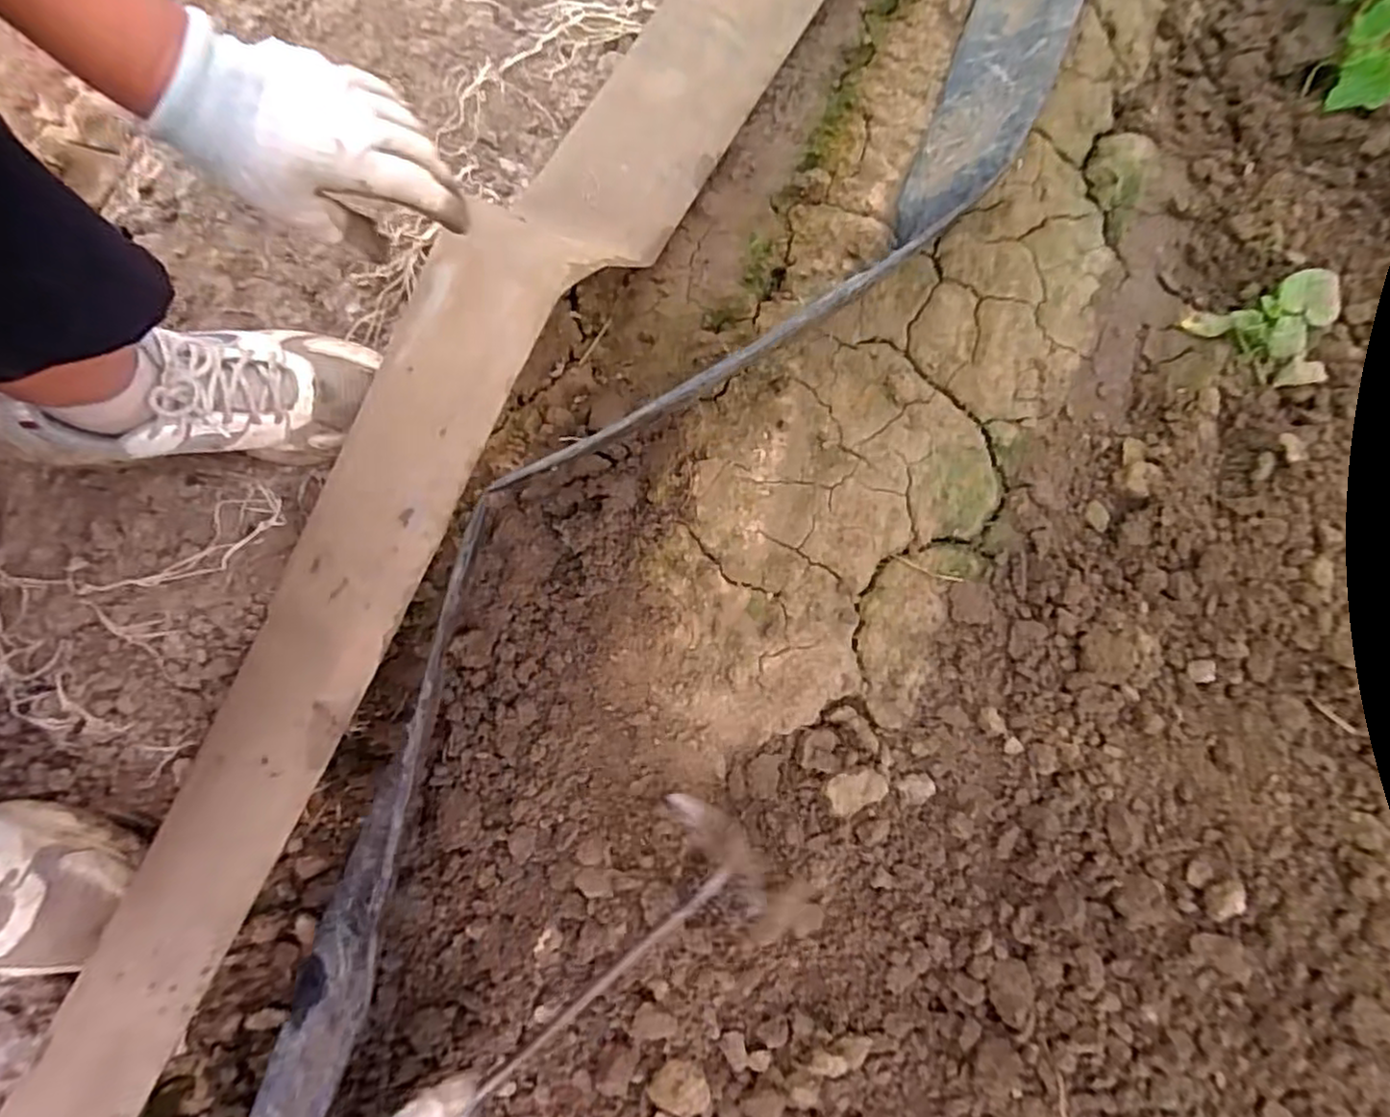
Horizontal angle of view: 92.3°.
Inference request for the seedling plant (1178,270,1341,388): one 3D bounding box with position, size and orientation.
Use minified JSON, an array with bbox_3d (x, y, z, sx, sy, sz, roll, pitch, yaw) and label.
[{"bbox_3d":[0.545,-0.208,0.623,0.120,0.035,0.100,-20,80,-5],"label":"seedling plant"}]

